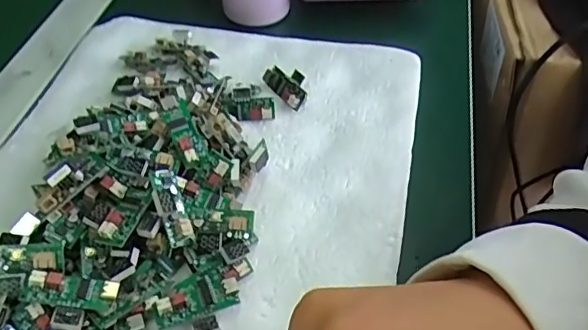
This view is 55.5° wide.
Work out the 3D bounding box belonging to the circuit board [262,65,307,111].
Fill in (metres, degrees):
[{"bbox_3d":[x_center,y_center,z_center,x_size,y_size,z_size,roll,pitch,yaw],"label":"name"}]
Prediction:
[{"bbox_3d":[-0.003,-0.052,0.369,0.019,0.013,0.036,-26,51,-19],"label":"circuit board"}]

